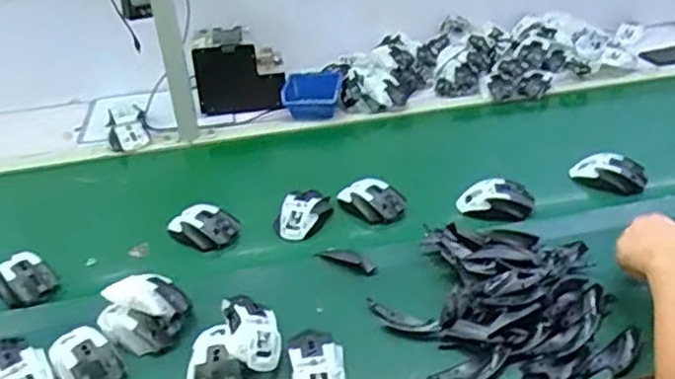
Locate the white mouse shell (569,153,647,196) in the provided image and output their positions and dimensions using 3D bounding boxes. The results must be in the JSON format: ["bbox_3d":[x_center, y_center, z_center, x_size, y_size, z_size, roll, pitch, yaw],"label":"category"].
[{"bbox_3d":[0.456,-0.026,1.091,0.122,0.044,0.066,19,39,33],"label":"white mouse shell"}]

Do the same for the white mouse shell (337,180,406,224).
[{"bbox_3d":[0.055,0.024,1.055,0.115,0.049,0.063,17,38,31],"label":"white mouse shell"}]

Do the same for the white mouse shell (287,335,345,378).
[{"bbox_3d":[-0.025,0.214,0.764,0.067,0.047,0.109,-4,32,2],"label":"white mouse shell"}]

